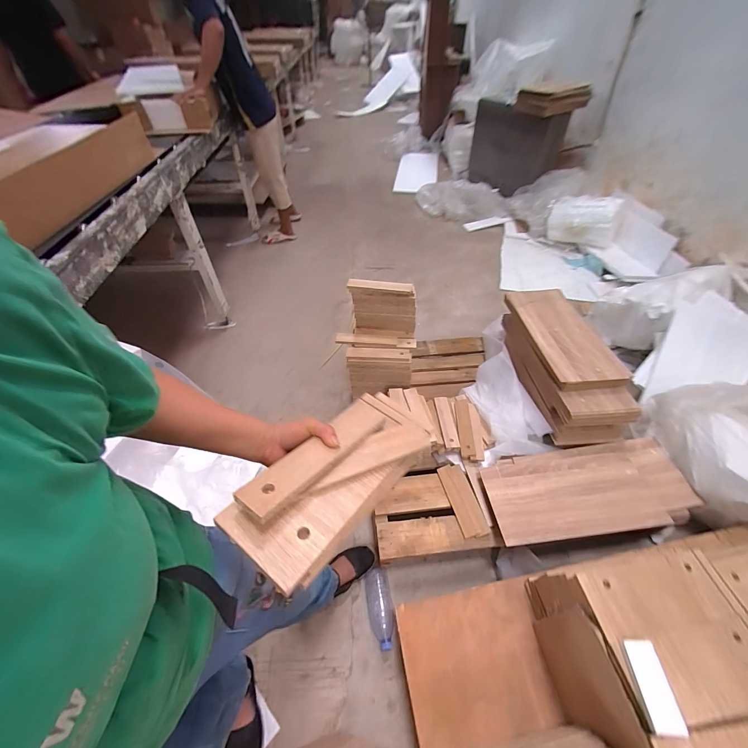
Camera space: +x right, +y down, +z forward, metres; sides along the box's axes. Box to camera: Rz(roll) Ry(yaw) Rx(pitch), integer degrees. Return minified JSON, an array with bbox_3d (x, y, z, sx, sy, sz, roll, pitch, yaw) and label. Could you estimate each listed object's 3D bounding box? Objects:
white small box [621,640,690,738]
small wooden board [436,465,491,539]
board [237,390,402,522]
[{"bbox_3d":[0.497,0.555,0.590,0.060,0.011,0.123,0,48,0],"label":"white small box"},{"bbox_3d":[0.293,0.415,1.099,0.086,0.016,0.240,-11,49,-9],"label":"small wooden board"},{"bbox_3d":[-0.062,0.099,0.464,0.064,0.024,0.271,27,34,23],"label":"board"}]

